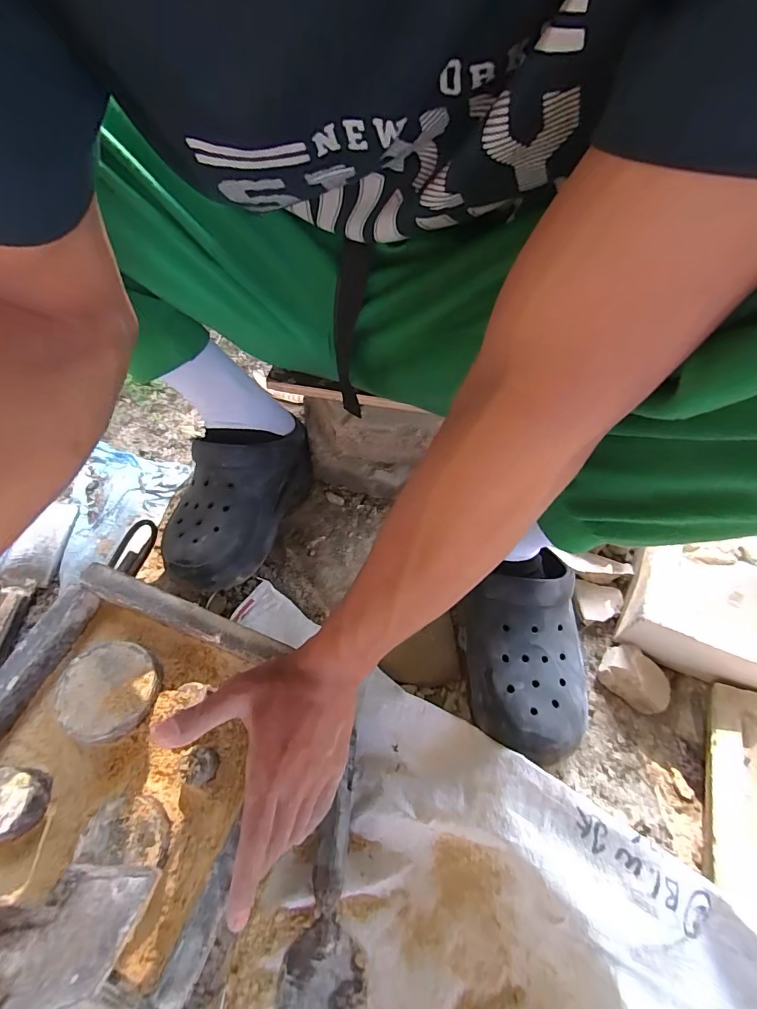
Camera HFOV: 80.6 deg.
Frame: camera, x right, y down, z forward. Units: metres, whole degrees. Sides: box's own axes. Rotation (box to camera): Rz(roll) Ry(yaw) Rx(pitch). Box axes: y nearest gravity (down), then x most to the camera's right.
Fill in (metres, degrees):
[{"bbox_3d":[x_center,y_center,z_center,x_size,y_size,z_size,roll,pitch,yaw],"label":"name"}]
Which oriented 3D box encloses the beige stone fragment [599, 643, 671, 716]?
[{"bbox_3d":[0.273,0.183,0.469,0.071,0.024,0.052,35,65,17],"label":"beige stone fragment"}]

